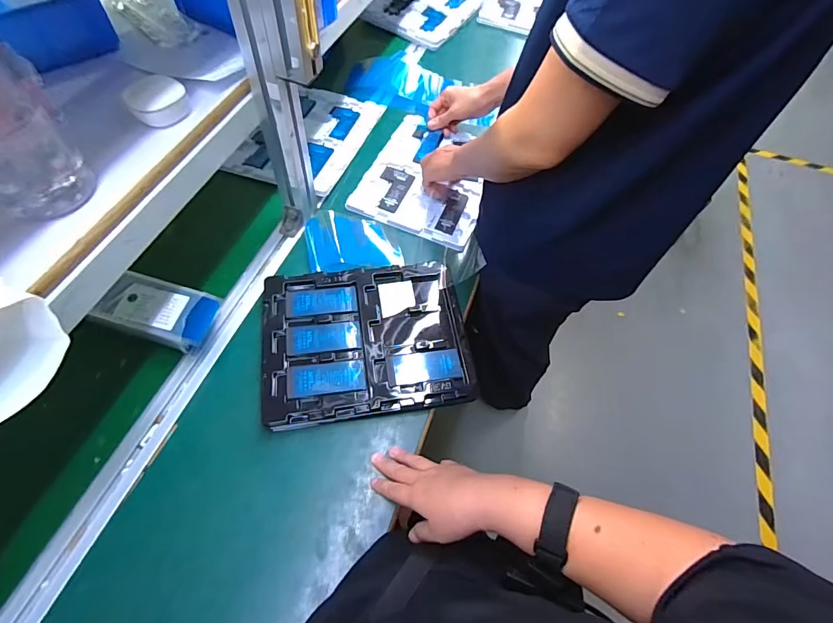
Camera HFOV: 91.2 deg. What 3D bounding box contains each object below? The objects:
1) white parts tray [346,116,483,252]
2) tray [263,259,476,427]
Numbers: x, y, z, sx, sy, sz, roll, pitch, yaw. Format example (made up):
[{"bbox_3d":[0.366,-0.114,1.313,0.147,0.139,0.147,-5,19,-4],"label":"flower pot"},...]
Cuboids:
[{"bbox_3d":[0.025,-0.253,0.758,0.220,0.013,0.273,19,61,6],"label":"white parts tray"},{"bbox_3d":[-0.069,0.032,0.570,0.277,0.029,0.221,-7,62,-8],"label":"tray"}]

